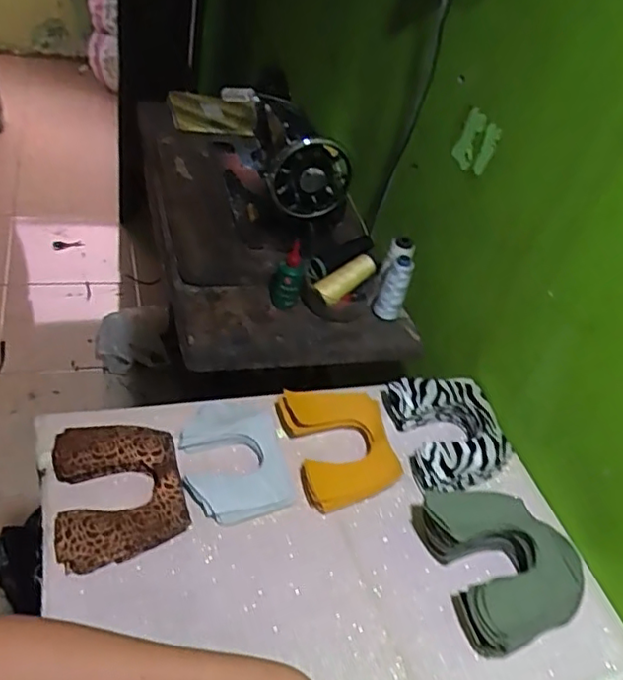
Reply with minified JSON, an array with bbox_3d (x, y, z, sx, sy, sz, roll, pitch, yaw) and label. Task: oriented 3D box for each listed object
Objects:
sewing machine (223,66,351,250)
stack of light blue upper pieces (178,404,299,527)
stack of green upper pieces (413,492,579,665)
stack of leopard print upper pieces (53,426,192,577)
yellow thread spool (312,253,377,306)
[{"bbox_3d":[-0.050,-0.346,1.093,0.173,0.187,0.353,2,43,-16],"label":"sewing machine"},{"bbox_3d":[-0.093,0.141,0.721,0.120,0.031,0.158,-6,46,-23],"label":"stack of light blue upper pieces"},{"bbox_3d":[0.215,0.240,0.669,0.153,0.060,0.175,-3,44,-20],"label":"stack of green upper pieces"},{"bbox_3d":[-0.212,0.167,0.668,0.133,0.041,0.165,-11,46,-18],"label":"stack of leopard print upper pieces"},{"bbox_3d":[0.054,-0.097,0.966,0.113,0.040,0.038,-34,56,-18],"label":"yellow thread spool"}]

